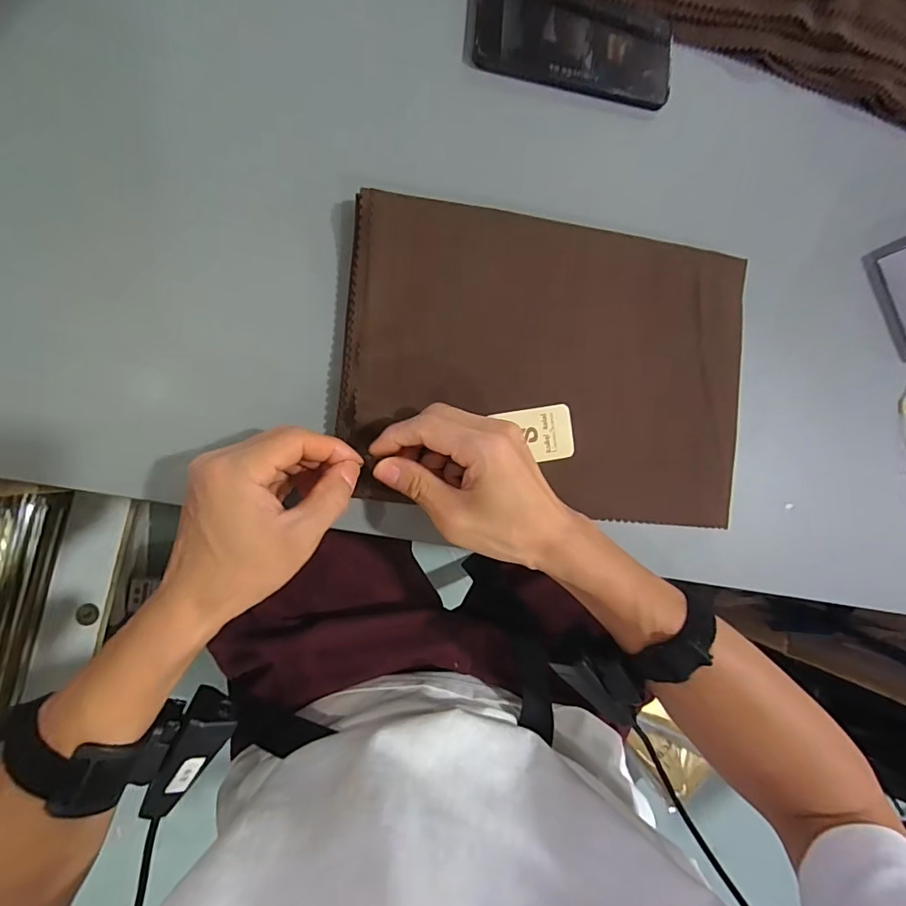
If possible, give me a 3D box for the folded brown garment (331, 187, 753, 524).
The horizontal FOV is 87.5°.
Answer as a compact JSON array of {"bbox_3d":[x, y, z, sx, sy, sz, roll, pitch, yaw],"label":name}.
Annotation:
[{"bbox_3d":[0.079,-0.061,0.350,0.307,0.026,0.208,5,89,-8],"label":"folded brown garment"}]

